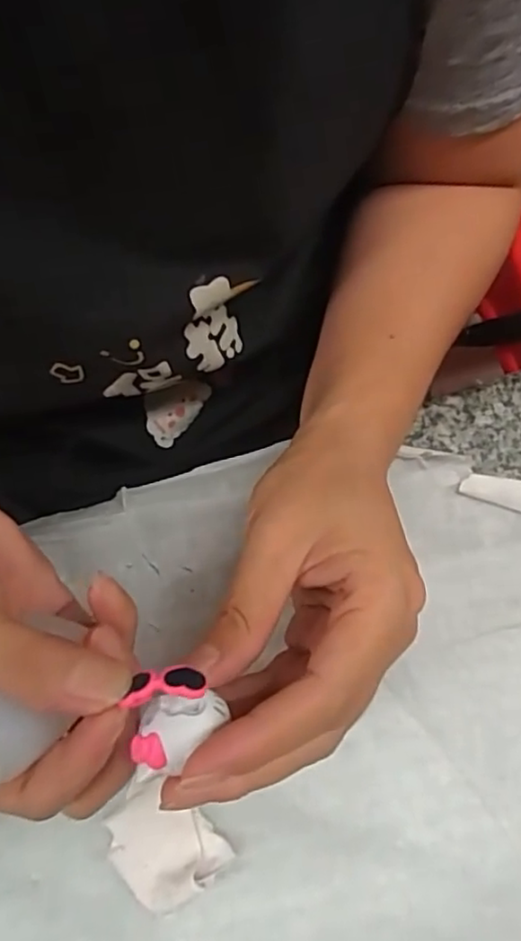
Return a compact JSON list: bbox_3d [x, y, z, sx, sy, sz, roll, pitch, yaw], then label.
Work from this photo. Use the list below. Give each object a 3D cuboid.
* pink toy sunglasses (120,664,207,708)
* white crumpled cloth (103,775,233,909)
[{"bbox_3d":[-0.025,0.055,0.162,0.021,0.006,0.008,-9,74,6],"label":"pink toy sunglasses"},{"bbox_3d":[-0.036,0.134,0.227,0.033,0.016,0.039,-41,79,-12],"label":"white crumpled cloth"}]

